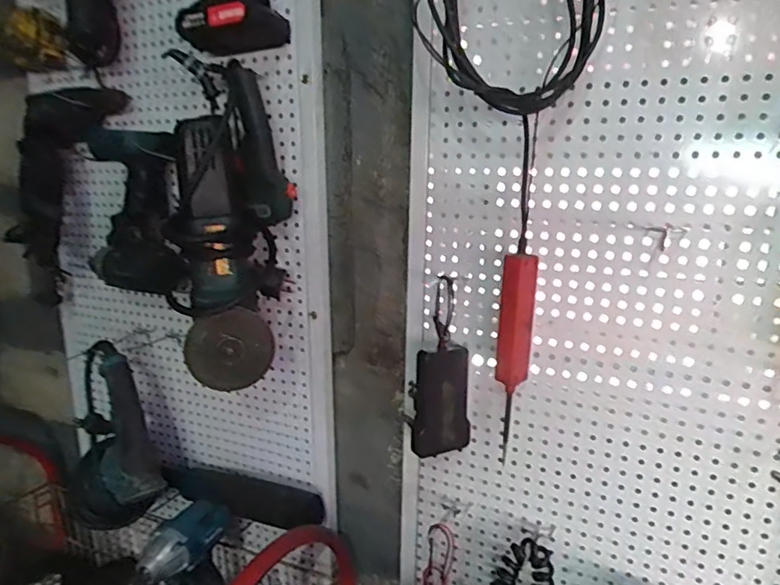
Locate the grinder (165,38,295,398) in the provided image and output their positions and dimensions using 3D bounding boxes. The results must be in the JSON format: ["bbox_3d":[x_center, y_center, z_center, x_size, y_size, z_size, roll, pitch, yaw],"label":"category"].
[{"bbox_3d":[-0.173,-0.074,0.625,0.125,0.324,0.105,-5,13,-23],"label":"grinder"}]

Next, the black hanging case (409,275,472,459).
[{"bbox_3d":[0.056,0.086,0.613,0.048,0.183,0.062,9,15,35],"label":"black hanging case"}]

